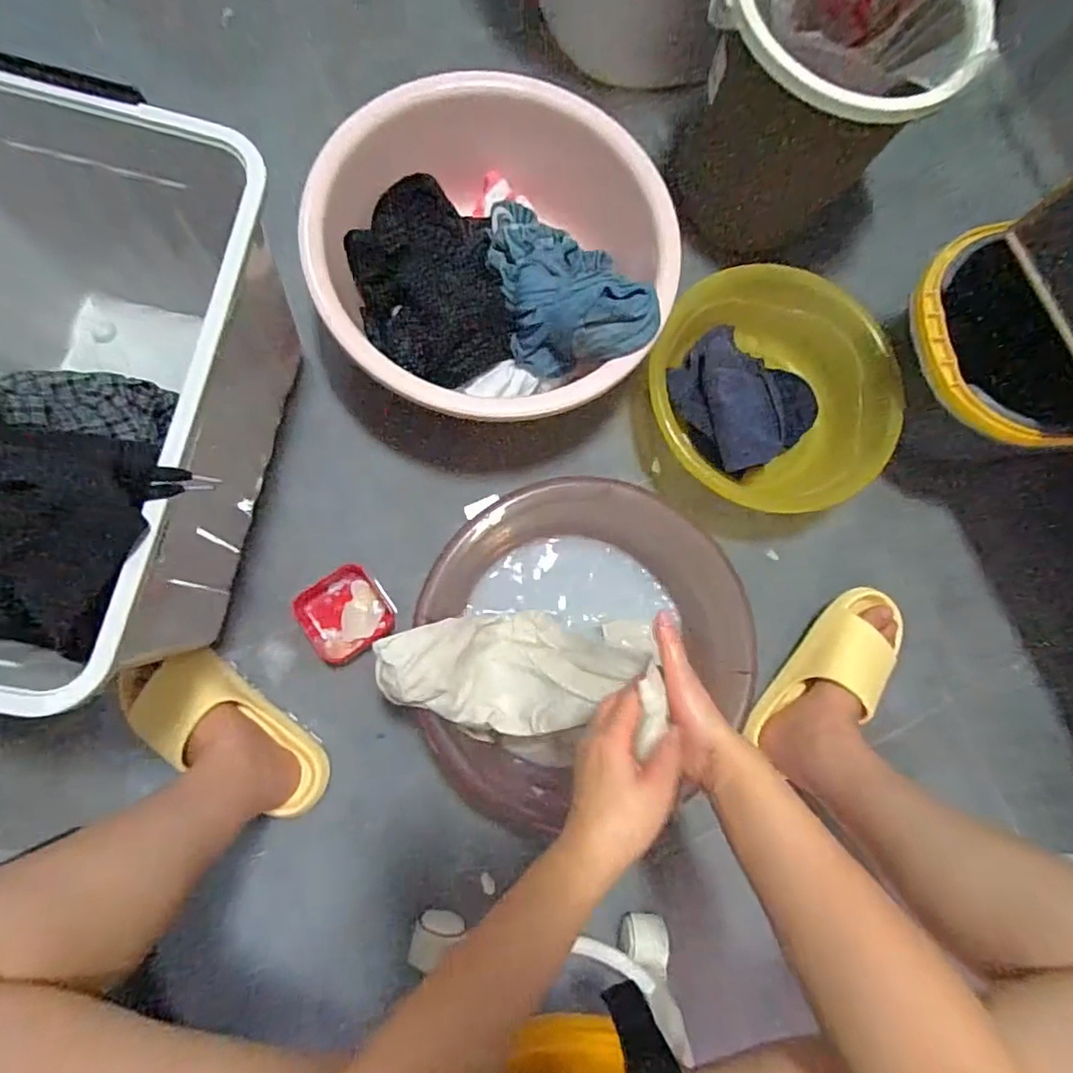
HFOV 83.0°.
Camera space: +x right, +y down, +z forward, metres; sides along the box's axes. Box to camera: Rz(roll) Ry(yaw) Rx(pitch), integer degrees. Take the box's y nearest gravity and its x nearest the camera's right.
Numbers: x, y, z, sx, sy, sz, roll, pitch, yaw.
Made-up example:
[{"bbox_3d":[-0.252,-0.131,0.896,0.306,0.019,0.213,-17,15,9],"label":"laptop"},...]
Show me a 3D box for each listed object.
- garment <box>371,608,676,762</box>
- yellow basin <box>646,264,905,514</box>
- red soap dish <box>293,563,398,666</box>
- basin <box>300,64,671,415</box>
[{"bbox_3d":[-0.016,0.128,0.561,0.252,0.262,0.106,0,84,-4],"label":"garment"},{"bbox_3d":[0.273,-0.152,0.714,0.296,0.108,0.258,11,79,-3],"label":"yellow basin"},{"bbox_3d":[-0.219,0.088,0.699,0.094,0.025,0.093,-34,85,-10],"label":"red soap dish"},{"bbox_3d":[-0.044,-0.294,0.674,0.373,0.145,0.340,1,80,-5],"label":"basin"}]

